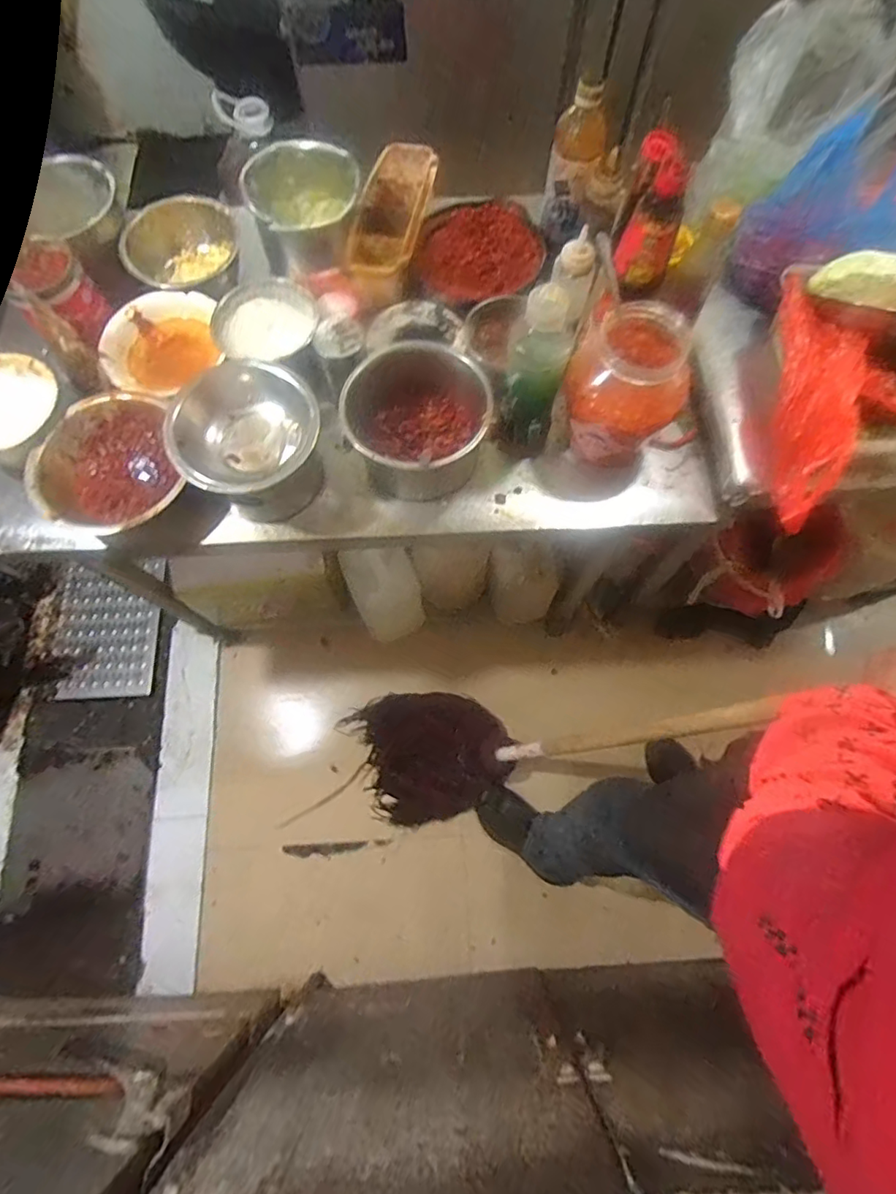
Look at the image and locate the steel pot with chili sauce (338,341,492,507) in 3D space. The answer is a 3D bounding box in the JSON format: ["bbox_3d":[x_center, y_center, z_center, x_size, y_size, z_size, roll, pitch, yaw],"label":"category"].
[{"bbox_3d":[-0.035,-0.212,0.687,0.167,0.110,0.170,0,72,1],"label":"steel pot with chili sauce"}]

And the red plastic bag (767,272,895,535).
[{"bbox_3d":[0.453,-0.219,0.608,0.160,0.075,0.292,5,91,2],"label":"red plastic bag"}]

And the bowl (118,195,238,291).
[{"bbox_3d":[-0.382,-0.494,0.774,0.137,0.063,0.152,8,72,3],"label":"bowl"}]

